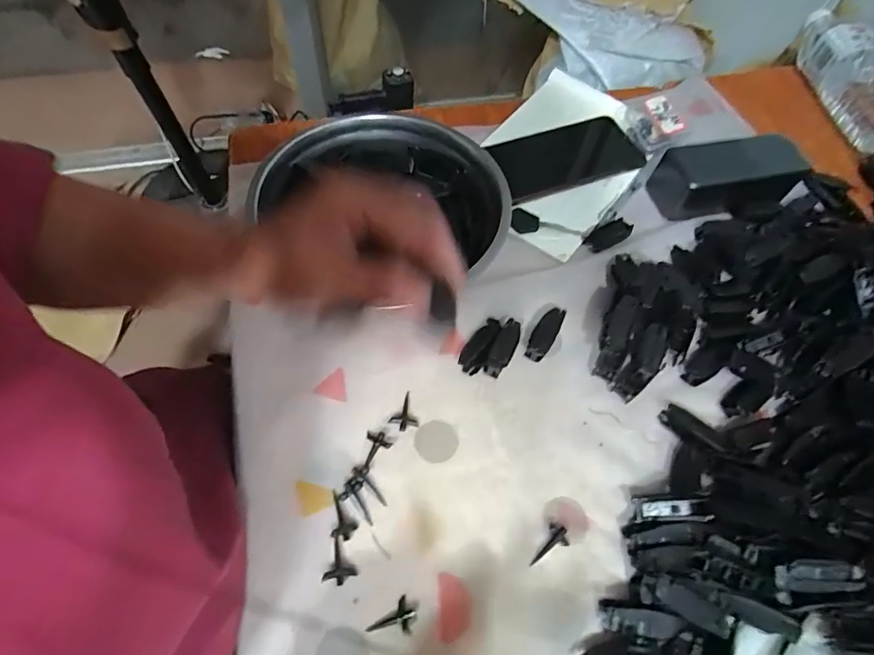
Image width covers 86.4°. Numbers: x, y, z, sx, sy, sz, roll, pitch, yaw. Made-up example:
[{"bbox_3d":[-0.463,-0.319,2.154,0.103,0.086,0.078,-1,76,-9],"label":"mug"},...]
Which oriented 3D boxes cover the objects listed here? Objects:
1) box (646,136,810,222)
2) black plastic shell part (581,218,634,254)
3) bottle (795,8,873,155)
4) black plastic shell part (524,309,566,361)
[{"bbox_3d":[0.281,-0.146,0.446,0.127,0.044,0.060,-5,61,-6],"label":"box"},{"bbox_3d":[0.157,-0.086,0.427,0.047,0.004,0.024,-28,66,-17],"label":"black plastic shell part"},{"bbox_3d":[0.466,-0.284,0.529,0.052,0.070,0.206,-9,62,-8],"label":"bottle"},{"bbox_3d":[0.087,0.005,0.380,0.018,0.013,0.046,29,63,12],"label":"black plastic shell part"}]

